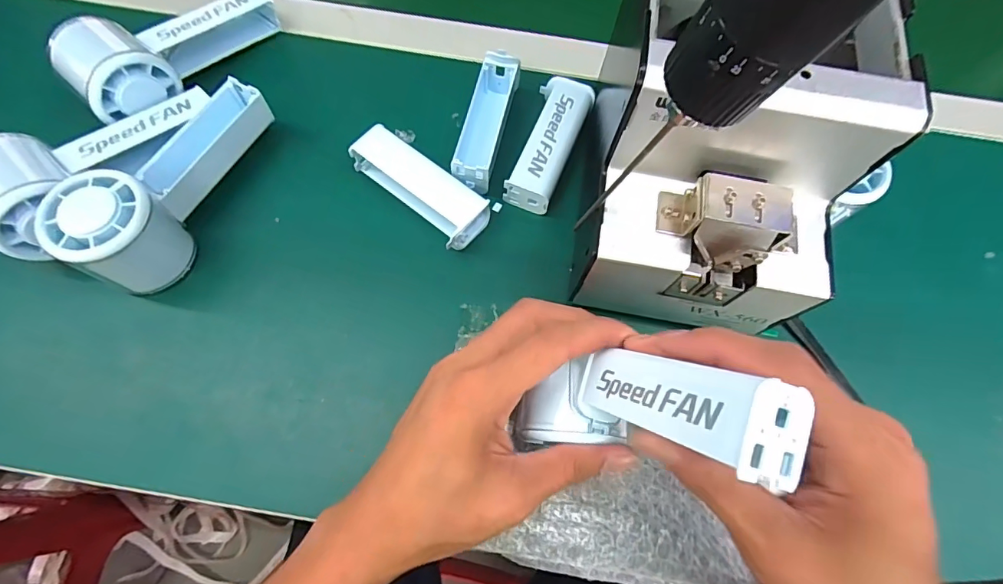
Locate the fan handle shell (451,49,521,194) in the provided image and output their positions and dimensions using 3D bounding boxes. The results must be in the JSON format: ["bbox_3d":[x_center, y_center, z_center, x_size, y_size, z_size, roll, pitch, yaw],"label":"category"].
[{"bbox_3d":[-0.011,-0.123,0.350,0.026,0.034,0.101,14,69,3],"label":"fan handle shell"}]

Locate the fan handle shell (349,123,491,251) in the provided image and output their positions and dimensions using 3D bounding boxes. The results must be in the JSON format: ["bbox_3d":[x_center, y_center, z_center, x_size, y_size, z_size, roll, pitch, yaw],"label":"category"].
[{"bbox_3d":[-0.056,-0.073,0.332,0.100,0.025,0.040,40,73,12],"label":"fan handle shell"}]

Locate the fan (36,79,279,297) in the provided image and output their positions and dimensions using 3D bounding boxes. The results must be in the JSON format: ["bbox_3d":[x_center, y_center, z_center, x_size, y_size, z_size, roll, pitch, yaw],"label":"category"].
[{"bbox_3d":[-0.210,-0.075,0.304,0.048,0.056,0.148,20,70,5],"label":"fan"}]

